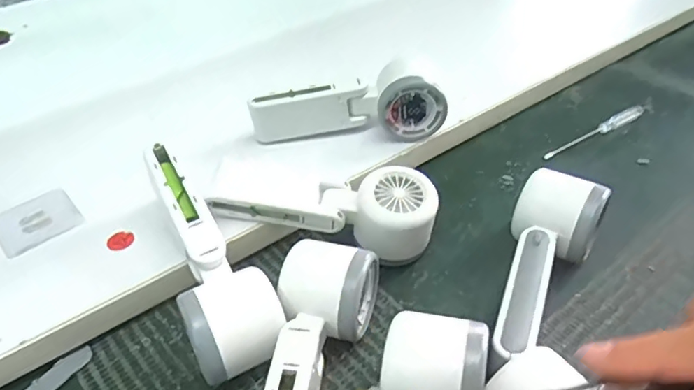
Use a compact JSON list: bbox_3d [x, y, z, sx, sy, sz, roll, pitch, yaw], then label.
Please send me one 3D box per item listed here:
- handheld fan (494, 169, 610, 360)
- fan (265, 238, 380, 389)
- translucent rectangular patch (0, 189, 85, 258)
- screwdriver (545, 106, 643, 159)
[{"bbox_3d":[0.128,0.049,0.360,0.056,0.055,0.163,21,48,24],"label":"handheld fan"},{"bbox_3d":[-0.025,0.100,0.307,0.056,0.046,0.167,10,44,8],"label":"fan"},{"bbox_3d":[-0.238,0.019,0.409,0.057,0.004,0.052,-33,50,-28],"label":"translucent rectangular patch"},{"bbox_3d":[0.241,-0.062,0.509,0.132,0.015,0.015,-23,46,-21],"label":"screwdriver"}]

